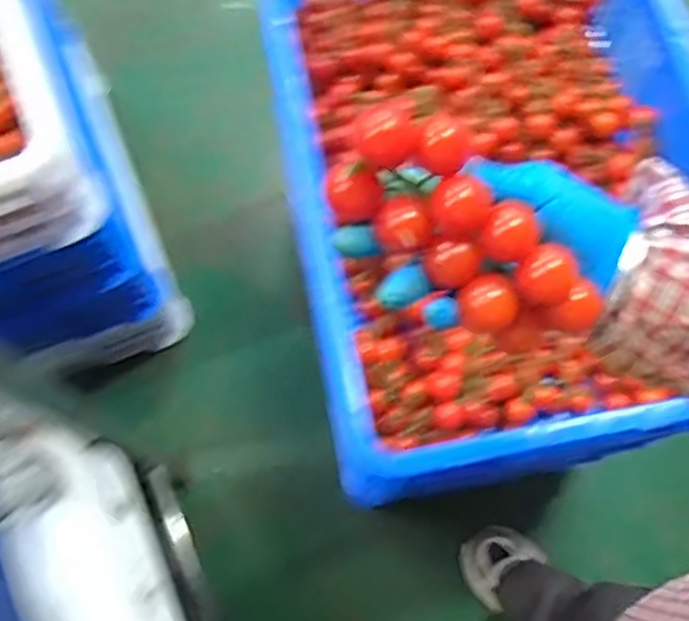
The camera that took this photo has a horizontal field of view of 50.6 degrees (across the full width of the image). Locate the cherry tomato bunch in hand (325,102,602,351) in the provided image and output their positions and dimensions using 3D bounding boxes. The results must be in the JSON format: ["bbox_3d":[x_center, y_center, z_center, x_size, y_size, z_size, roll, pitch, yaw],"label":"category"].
[{"bbox_3d":[0.053,-0.032,0.317,0.130,0.033,0.048,41,75,-14],"label":"cherry tomato bunch in hand"}]

